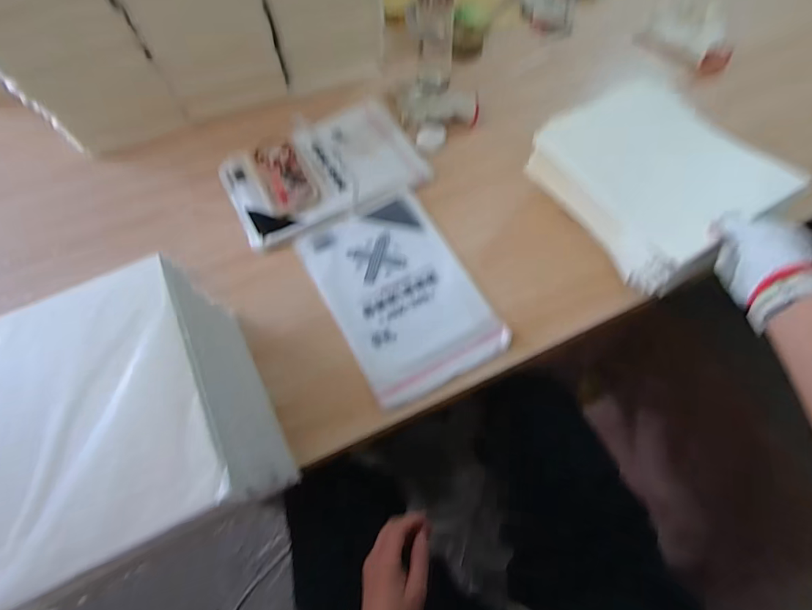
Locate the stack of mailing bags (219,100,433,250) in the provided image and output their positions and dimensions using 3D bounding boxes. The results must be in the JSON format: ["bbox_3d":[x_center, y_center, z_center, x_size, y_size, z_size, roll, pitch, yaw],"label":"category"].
[{"bbox_3d":[-0.145,-0.242,0.795,0.336,0.034,0.227,-26,64,-11],"label":"stack of mailing bags"}]

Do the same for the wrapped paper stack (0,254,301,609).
[{"bbox_3d":[-0.273,0.113,0.453,0.200,0.182,0.286,-25,64,-11],"label":"wrapped paper stack"}]

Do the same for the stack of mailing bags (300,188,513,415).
[{"bbox_3d":[-0.011,-0.022,0.680,0.207,0.022,0.324,-26,64,-11],"label":"stack of mailing bags"}]

